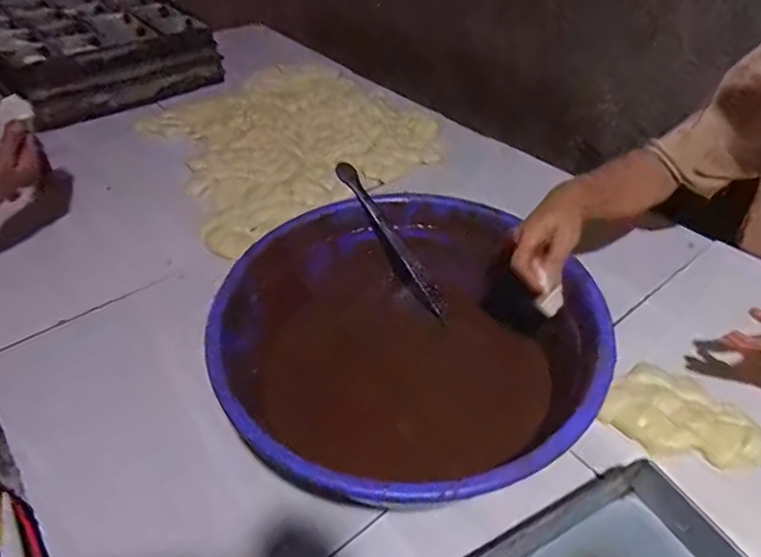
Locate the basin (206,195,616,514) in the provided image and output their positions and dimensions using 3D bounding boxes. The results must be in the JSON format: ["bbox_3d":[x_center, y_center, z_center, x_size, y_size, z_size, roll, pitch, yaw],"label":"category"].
[{"bbox_3d":[0.036,0.079,0.646,0.396,0.145,0.407,-1,41,0],"label":"basin"}]

